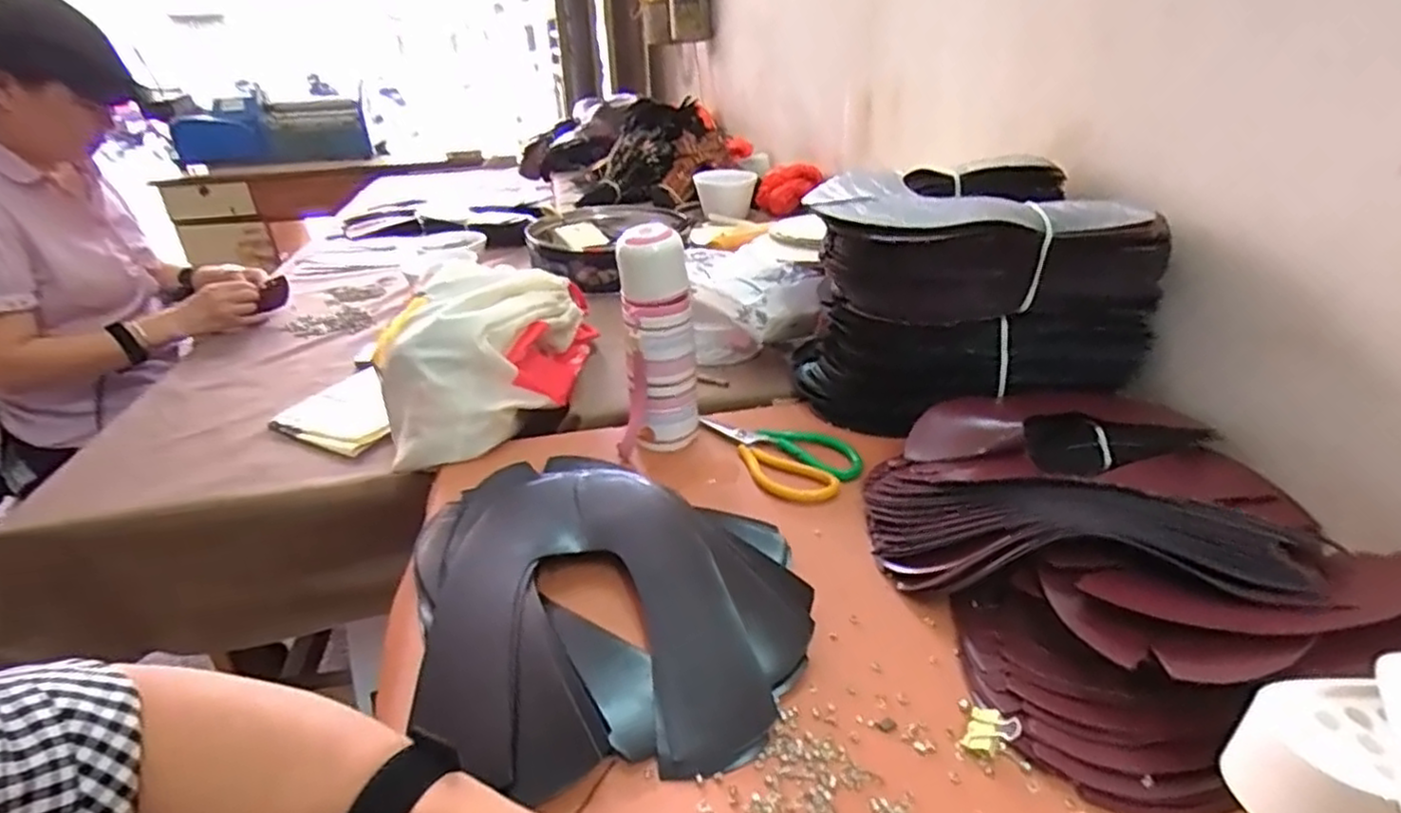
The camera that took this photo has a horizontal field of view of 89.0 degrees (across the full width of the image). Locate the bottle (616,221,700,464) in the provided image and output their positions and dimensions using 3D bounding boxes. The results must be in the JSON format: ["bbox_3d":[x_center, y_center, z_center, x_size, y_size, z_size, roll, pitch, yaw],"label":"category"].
[{"bbox_3d":[-0.043,-0.050,0.652,0.069,0.209,0.059,4,29,12],"label":"bottle"}]

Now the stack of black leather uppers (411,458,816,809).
[{"bbox_3d":[-0.068,0.127,0.534,0.265,0.038,0.313,-10,30,-13],"label":"stack of black leather uppers"}]

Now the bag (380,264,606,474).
[{"bbox_3d":[-0.229,-0.062,0.778,0.235,0.144,0.215,-11,30,-14],"label":"bag"}]

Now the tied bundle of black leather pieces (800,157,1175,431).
[{"bbox_3d":[0.270,-0.111,0.737,0.313,0.225,0.181,-5,30,-4],"label":"tied bundle of black leather pieces"}]

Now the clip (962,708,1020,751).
[{"bbox_3d":[0.172,0.190,0.420,0.028,0.020,0.025,17,34,31],"label":"clip"}]

